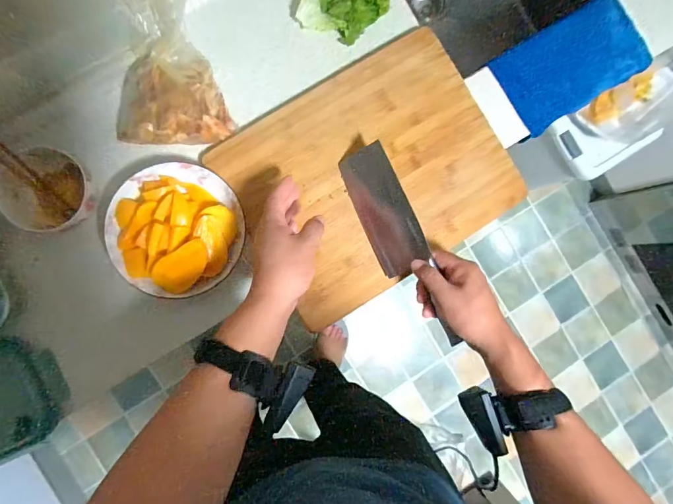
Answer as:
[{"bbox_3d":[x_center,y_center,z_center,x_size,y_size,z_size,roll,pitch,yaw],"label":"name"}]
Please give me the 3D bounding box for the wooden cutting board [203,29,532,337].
[{"bbox_3d":[0.053,-0.117,0.527,0.373,0.018,0.299,-33,91,-5],"label":"wooden cutting board"}]

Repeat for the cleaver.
[{"bbox_3d":[0.091,-0.010,0.516,0.077,0.024,0.281,-24,89,31],"label":"cleaver"}]

